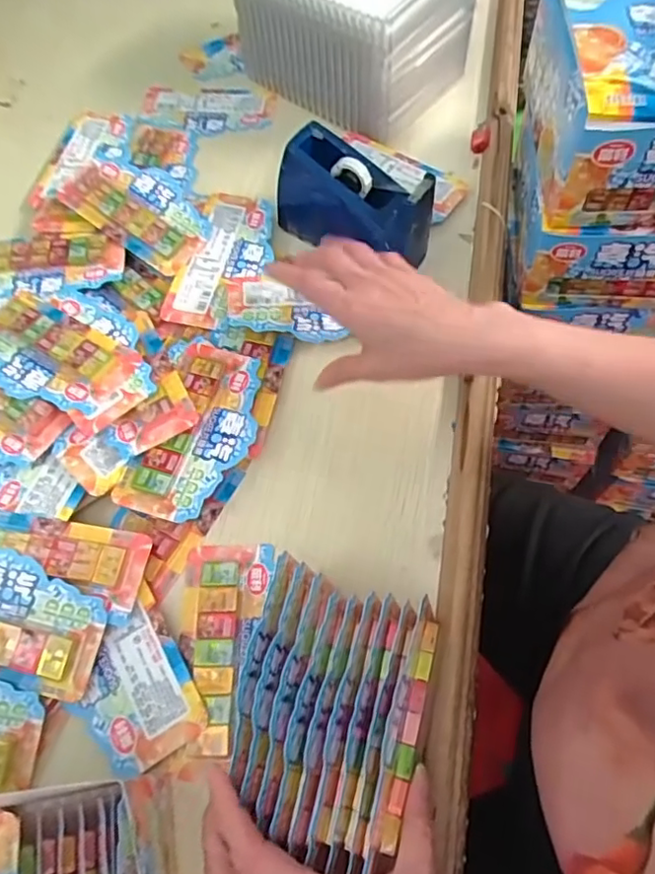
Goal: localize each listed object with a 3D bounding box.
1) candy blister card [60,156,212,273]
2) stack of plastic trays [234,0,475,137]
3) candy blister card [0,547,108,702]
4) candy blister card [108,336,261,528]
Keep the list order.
[{"bbox_3d":[-0.183,-0.217,0.546,0.167,0.018,0.072,33,67,14],"label":"candy blister card"},{"bbox_3d":[0.025,-0.419,0.601,0.204,0.144,0.147,37,68,15],"label":"stack of plastic trays"},{"bbox_3d":[-0.217,0.116,0.388,0.143,0.018,0.073,13,64,5],"label":"candy blister card"},{"bbox_3d":[-0.094,-0.008,0.443,0.074,0.013,0.148,19,63,2],"label":"candy blister card"}]

